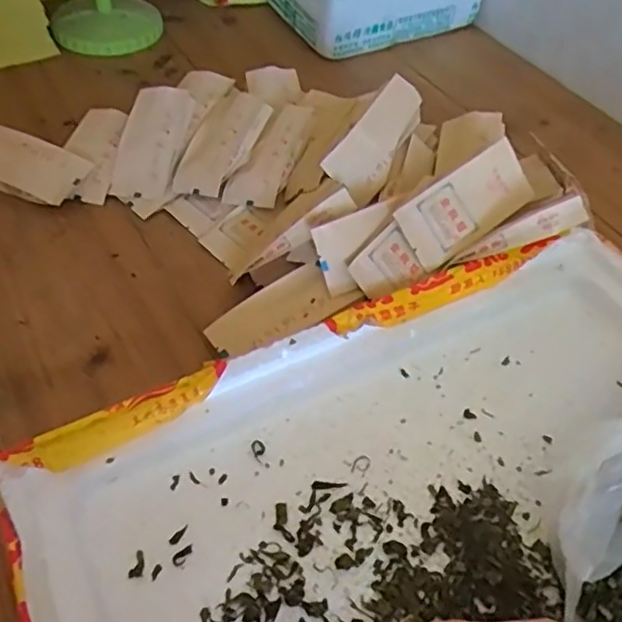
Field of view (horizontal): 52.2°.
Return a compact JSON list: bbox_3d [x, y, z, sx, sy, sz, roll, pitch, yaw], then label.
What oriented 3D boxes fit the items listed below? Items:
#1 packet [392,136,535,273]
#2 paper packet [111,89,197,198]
[{"bbox_3d":[0.118,-0.080,0.476,0.110,0.006,0.052,-35,95,-12],"label":"packet"},{"bbox_3d":[-0.144,-0.155,0.576,0.057,0.008,0.115,9,74,7],"label":"paper packet"}]

